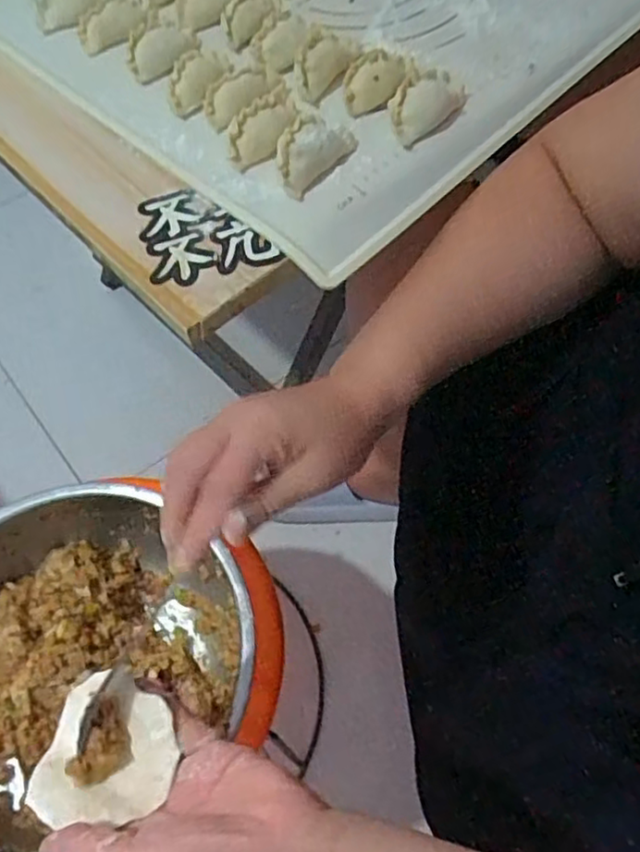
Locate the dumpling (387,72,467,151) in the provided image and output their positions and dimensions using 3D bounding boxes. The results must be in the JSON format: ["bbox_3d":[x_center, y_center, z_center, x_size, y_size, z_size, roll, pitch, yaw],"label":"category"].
[{"bbox_3d":[0.065,-0.201,0.405,0.064,0.018,0.032,-39,67,-19],"label":"dumpling"}]

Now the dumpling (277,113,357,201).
[{"bbox_3d":[-0.005,-0.165,0.386,0.028,0.019,0.063,34,66,18],"label":"dumpling"}]

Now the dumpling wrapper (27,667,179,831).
[{"bbox_3d":[-0.103,0.158,0.318,0.065,0.016,0.066,0,61,0],"label":"dumpling wrapper"}]

